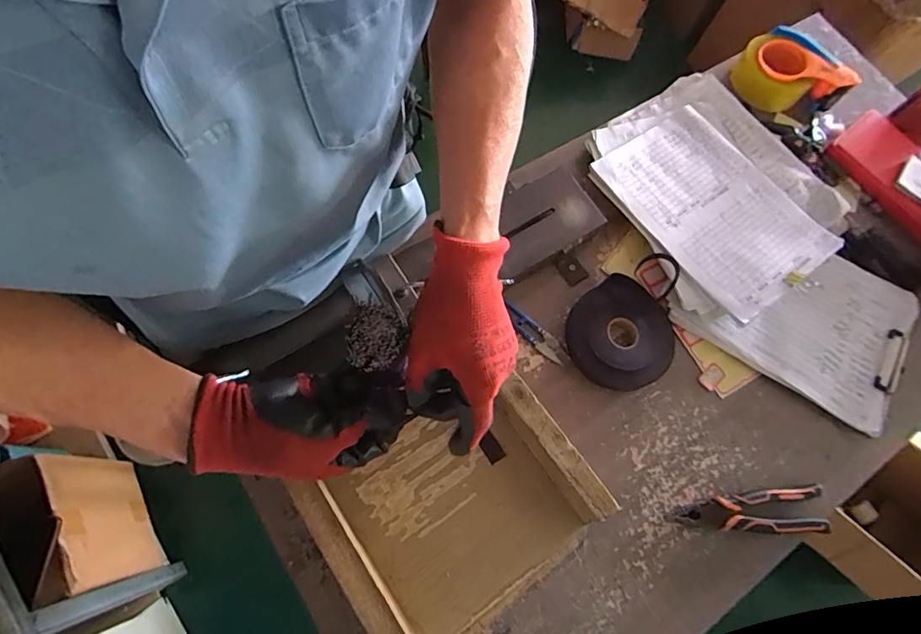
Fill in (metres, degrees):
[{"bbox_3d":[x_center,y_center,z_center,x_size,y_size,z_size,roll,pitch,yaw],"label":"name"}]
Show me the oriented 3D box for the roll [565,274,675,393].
[{"bbox_3d":[0.208,0.024,0.652,0.137,0.027,0.136,1,70,-3],"label":"roll"}]

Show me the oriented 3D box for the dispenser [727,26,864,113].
[{"bbox_3d":[0.532,-0.392,0.818,0.128,0.062,0.152,-31,77,-15],"label":"dispenser"}]

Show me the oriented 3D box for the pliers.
[{"bbox_3d":[0.345,0.234,0.593,0.183,0.015,0.051,-5,70,-5],"label":"pliers"}]

